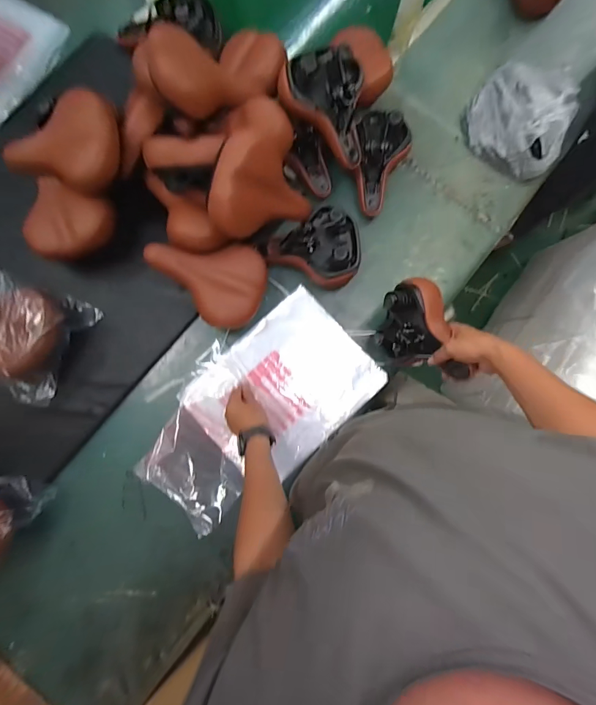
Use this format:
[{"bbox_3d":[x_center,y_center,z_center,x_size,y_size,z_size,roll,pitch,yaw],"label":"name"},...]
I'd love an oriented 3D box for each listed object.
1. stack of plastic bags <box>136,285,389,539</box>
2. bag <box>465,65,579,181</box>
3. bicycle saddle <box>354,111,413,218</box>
[{"bbox_3d":[-0.089,0.128,0.818,0.534,0.045,0.300,-42,89,-10],"label":"stack of plastic bags"},{"bbox_3d":[0.558,-0.586,0.893,0.257,0.079,0.244,39,85,3],"label":"bag"},{"bbox_3d":[0.190,-0.455,0.851,0.131,0.066,0.241,12,96,1],"label":"bicycle saddle"}]

